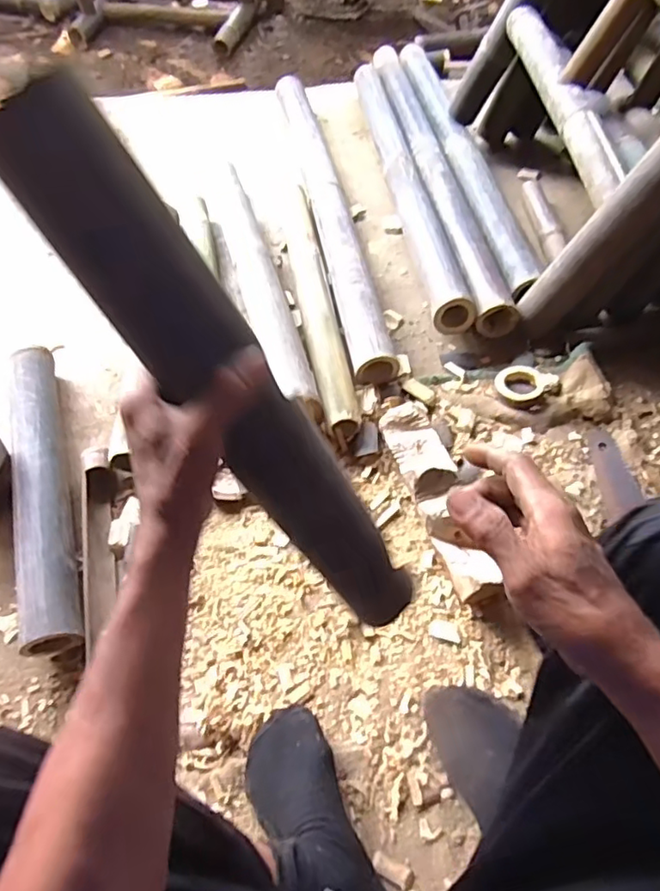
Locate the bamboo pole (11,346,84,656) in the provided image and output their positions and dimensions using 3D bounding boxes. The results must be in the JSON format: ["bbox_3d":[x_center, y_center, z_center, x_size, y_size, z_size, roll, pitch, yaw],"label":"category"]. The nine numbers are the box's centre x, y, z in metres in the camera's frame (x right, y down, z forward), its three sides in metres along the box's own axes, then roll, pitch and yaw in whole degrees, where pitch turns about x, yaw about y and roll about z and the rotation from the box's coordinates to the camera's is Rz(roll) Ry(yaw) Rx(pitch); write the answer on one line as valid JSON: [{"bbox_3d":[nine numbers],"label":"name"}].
[{"bbox_3d":[-0.421,0.055,0.857,0.076,0.077,0.503,-17,56,-8],"label":"bamboo pole"}]

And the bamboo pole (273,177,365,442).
[{"bbox_3d":[-0.030,-0.283,1.082,0.067,0.048,0.646,-10,55,-4],"label":"bamboo pole"}]

